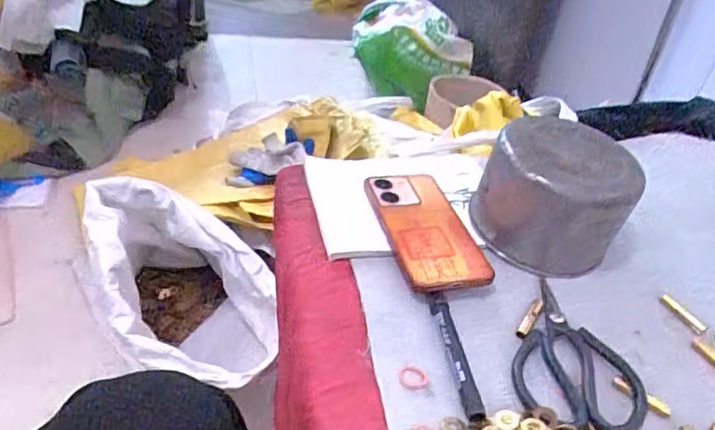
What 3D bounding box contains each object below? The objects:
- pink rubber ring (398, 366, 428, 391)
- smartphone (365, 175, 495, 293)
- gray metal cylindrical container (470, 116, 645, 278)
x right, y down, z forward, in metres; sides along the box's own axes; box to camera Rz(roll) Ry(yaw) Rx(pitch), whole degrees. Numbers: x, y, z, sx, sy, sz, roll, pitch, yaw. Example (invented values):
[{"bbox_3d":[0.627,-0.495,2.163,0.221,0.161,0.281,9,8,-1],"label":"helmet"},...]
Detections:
[{"bbox_3d":[0.042,0.122,0.420,0.022,0.004,0.020,5,38,-4],"label":"pink rubber ring"},{"bbox_3d":[0.063,0.011,0.527,0.072,0.009,0.151,-12,45,-13],"label":"smartphone"},{"bbox_3d":[0.187,-0.017,0.533,0.116,0.106,0.116,5,38,-4],"label":"gray metal cylindrical container"}]

